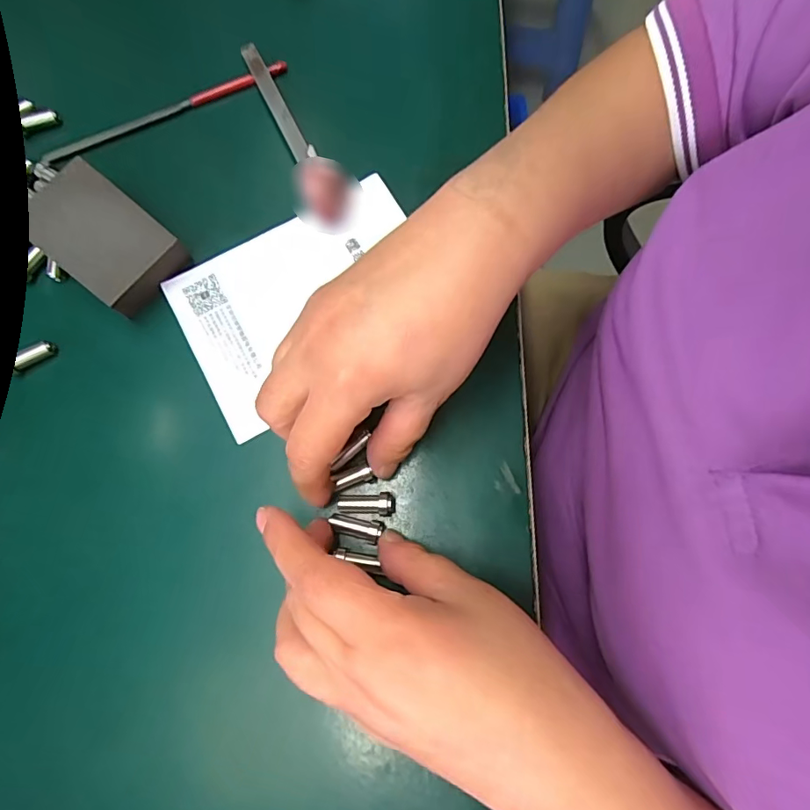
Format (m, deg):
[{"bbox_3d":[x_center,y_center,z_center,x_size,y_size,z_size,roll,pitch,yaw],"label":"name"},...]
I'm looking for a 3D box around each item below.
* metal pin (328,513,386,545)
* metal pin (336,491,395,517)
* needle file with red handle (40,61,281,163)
[{"bbox_3d":[-0.024,0.059,0.240,0.026,0.007,0.010,14,76,9],"label":"metal pin"},{"bbox_3d":[-0.019,0.048,0.242,0.028,0.010,0.011,4,76,3],"label":"metal pin"},{"bbox_3d":[-0.148,-0.182,0.307,0.156,0.010,0.013,-21,76,-4],"label":"needle file with red handle"}]

